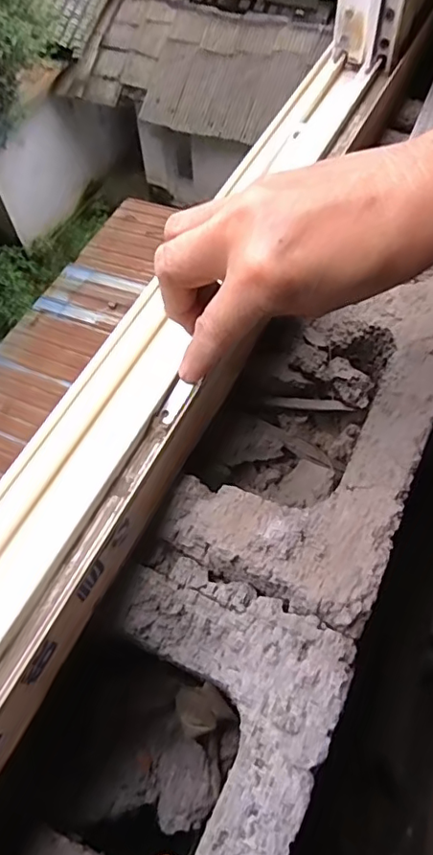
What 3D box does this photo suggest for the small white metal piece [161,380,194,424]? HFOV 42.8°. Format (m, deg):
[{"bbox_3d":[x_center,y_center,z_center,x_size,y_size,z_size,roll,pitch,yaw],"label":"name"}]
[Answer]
[{"bbox_3d":[-0.021,-0.013,0.289,0.010,0.004,0.025,26,77,16],"label":"small white metal piece"}]

